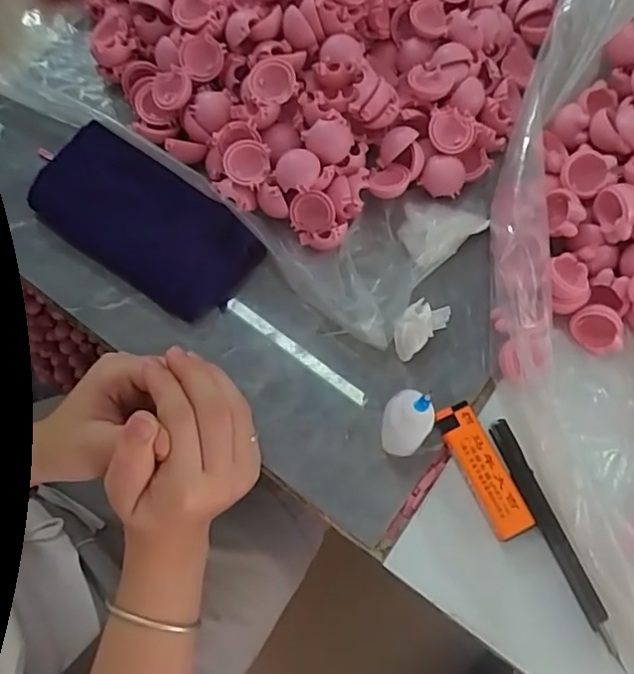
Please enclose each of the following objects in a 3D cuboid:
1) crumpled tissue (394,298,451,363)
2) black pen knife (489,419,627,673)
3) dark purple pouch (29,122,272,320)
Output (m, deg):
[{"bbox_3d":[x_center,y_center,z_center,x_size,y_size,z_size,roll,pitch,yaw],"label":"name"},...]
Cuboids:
[{"bbox_3d":[0.065,-0.009,0.365,0.045,0.024,0.023,-43,79,-12],"label":"crumpled tissue"},{"bbox_3d":[0.135,0.112,0.333,0.004,0.015,0.135,-3,64,-49],"label":"black pen knife"},{"bbox_3d":[-0.114,-0.074,0.386,0.152,0.011,0.076,34,94,7],"label":"dark purple pouch"}]

